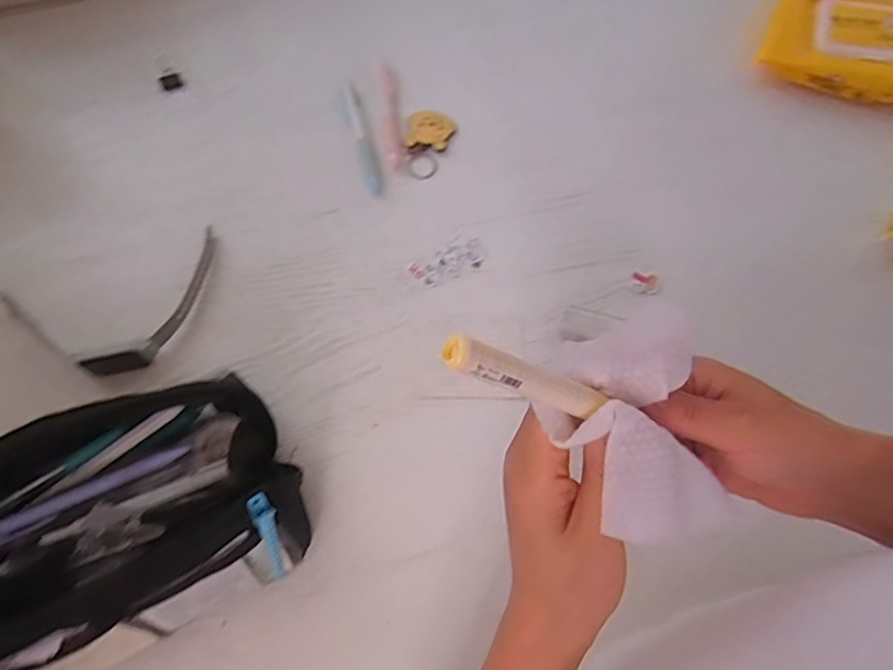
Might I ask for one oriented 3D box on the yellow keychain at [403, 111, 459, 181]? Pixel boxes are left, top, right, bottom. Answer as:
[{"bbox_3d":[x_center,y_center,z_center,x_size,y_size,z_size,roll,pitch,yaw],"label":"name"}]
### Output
[{"bbox_3d":[-0.020,-0.169,0.493,0.042,0.009,0.065,24,71,7],"label":"yellow keychain"}]

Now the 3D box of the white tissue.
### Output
[{"bbox_3d":[0.076,0.037,0.218,0.066,0.031,0.082,-21,72,-10],"label":"white tissue"}]

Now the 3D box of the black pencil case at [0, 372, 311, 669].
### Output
[{"bbox_3d":[-0.202,0.121,0.345,0.212,0.072,0.133,-26,72,-11],"label":"black pencil case"}]

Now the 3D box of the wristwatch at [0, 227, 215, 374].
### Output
[{"bbox_3d":[-0.244,-0.019,0.419,0.158,0.026,0.090,-21,72,-10],"label":"wristwatch"}]

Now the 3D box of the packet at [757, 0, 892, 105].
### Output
[{"bbox_3d":[0.389,-0.273,0.514,0.180,0.046,0.107,16,70,4],"label":"packet"}]

